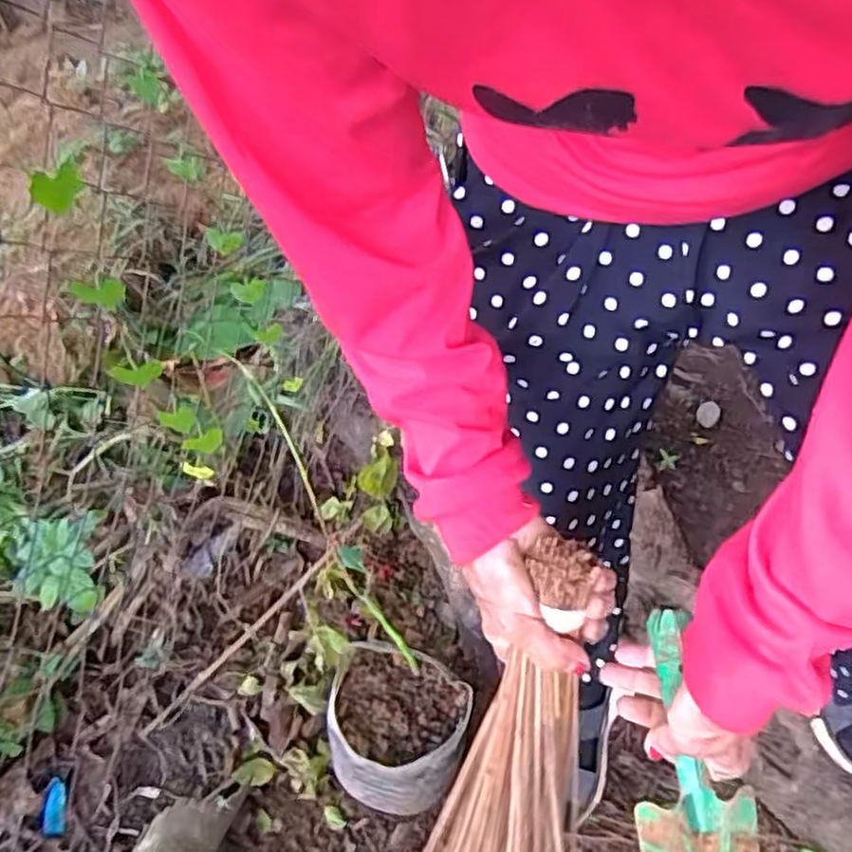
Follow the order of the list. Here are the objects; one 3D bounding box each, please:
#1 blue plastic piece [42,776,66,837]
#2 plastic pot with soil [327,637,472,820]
[{"bbox_3d":[-0.498,0.510,0.976,0.028,0.005,0.071,-13,56,-5],"label":"blue plastic piece"},{"bbox_3d":[-0.030,0.366,0.877,0.156,0.138,0.142,-4,44,4],"label":"plastic pot with soil"}]

